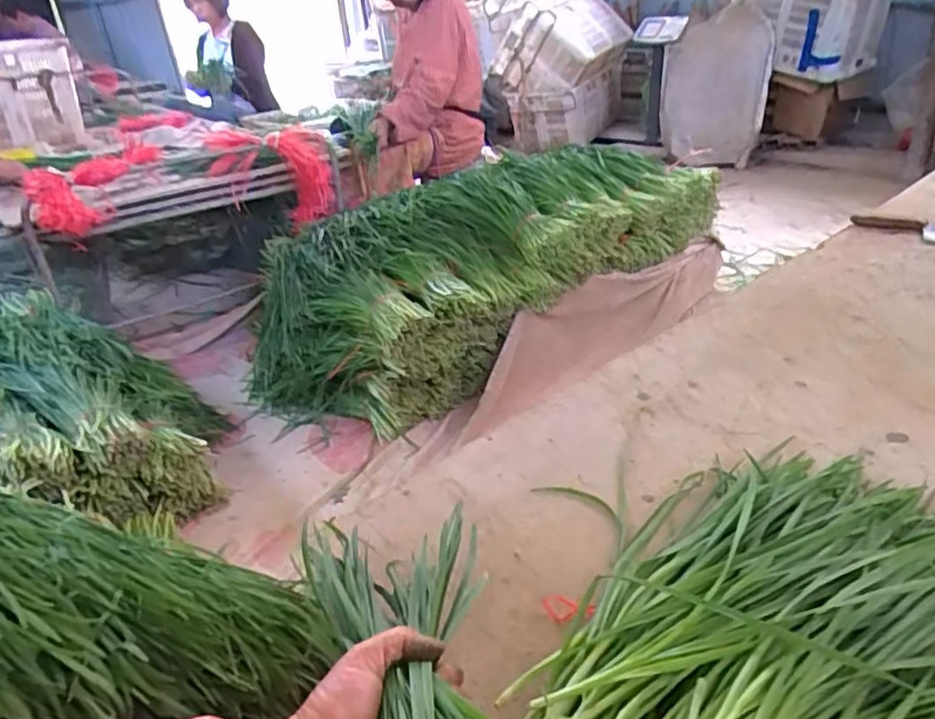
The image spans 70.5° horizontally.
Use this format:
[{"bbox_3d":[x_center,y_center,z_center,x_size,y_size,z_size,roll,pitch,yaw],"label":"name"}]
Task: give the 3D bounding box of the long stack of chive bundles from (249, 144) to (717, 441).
[{"bbox_3d":[-0.016,-0.267,1.753,1.171,0.391,0.707,-23,32,-30],"label":"long stack of chive bundles"}]

